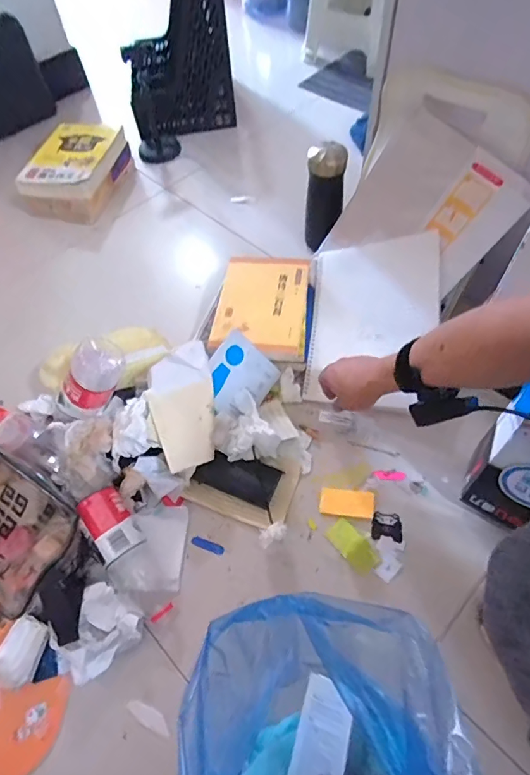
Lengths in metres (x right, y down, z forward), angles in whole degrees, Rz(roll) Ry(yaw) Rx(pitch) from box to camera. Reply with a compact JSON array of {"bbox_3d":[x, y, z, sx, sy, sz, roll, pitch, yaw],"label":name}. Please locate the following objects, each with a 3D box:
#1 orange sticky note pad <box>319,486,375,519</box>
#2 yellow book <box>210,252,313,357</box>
[{"bbox_3d":[0.115,0.161,0.628,0.072,0.010,0.039,5,57,7],"label":"orange sticky note pad"},{"bbox_3d":[-0.004,-0.139,0.721,0.140,0.022,0.187,4,65,8],"label":"yellow book"}]

